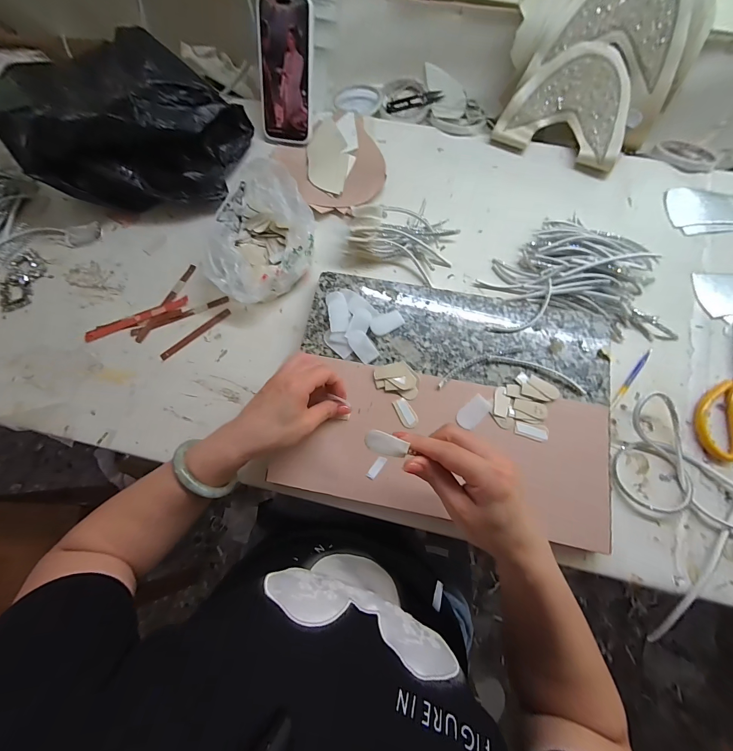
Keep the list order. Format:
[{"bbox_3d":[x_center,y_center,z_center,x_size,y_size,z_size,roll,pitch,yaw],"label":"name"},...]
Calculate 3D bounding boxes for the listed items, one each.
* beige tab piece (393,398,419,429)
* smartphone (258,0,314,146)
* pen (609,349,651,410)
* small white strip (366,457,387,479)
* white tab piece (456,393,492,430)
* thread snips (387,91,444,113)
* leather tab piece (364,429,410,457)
[{"bbox_3d":[0.047,0.044,0.392,0.018,0.004,0.037,-26,75,-6],"label":"beige tab piece"},{"bbox_3d":[-0.120,-0.450,0.498,0.083,0.168,0.012,18,35,10],"label":"smartphone"},{"bbox_3d":[0.334,0.003,0.418,0.008,0.004,0.096,38,79,11],"label":"pen"},{"bbox_3d":[0.011,0.104,0.377,0.010,0.004,0.030,36,92,18],"label":"small white strip"},{"bbox_3d":[0.125,0.042,0.389,0.022,0.004,0.043,42,80,12],"label":"white tab piece"},{"bbox_3d":[0.081,-0.470,0.570,0.098,0.008,0.022,-15,74,-3],"label":"thread snips"},{"bbox_3d":[0.017,0.058,0.280,0.036,0.005,0.017,19,76,11],"label":"leather tab piece"}]

